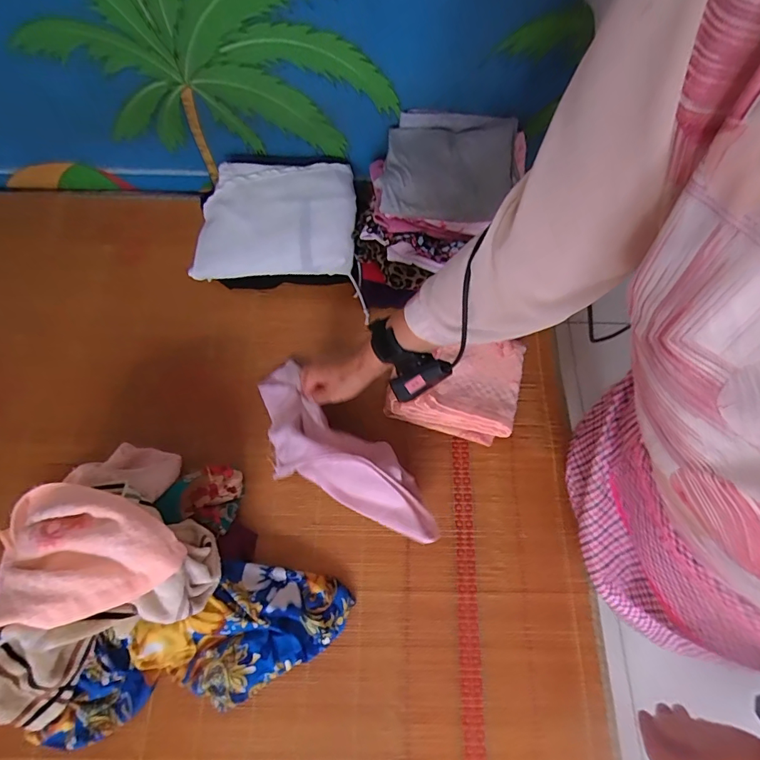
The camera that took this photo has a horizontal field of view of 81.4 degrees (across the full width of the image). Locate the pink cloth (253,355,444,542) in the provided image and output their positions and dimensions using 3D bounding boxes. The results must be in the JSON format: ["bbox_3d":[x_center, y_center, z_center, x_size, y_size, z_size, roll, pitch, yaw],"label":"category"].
[{"bbox_3d":[-0.065,0.095,0.591,0.327,0.078,0.117,38,73,22],"label":"pink cloth"}]

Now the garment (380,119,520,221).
[{"bbox_3d":[0.095,-0.302,0.626,0.179,0.030,0.153,4,68,0],"label":"garment"}]

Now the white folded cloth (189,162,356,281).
[{"bbox_3d":[-0.163,-0.247,0.683,0.252,0.068,0.162,-6,68,-4],"label":"white folded cloth"}]

